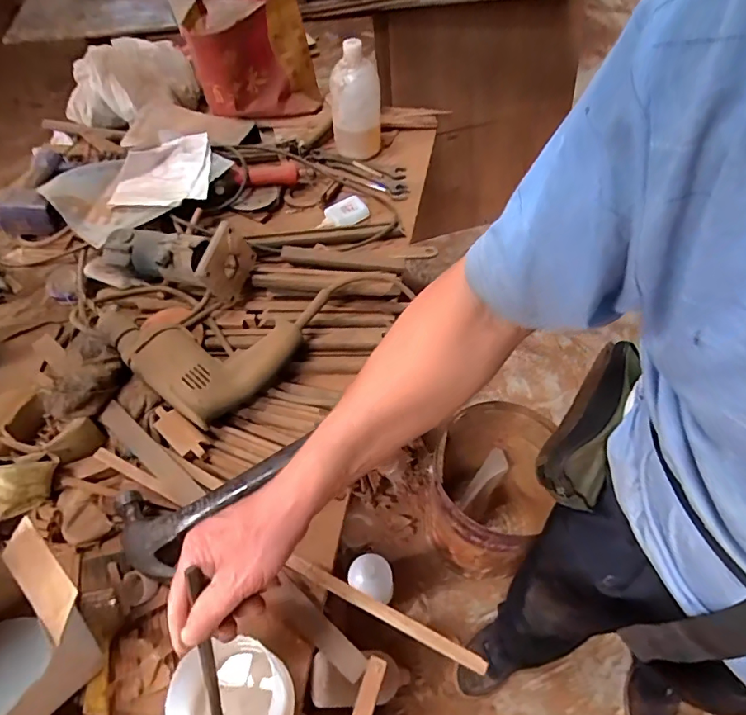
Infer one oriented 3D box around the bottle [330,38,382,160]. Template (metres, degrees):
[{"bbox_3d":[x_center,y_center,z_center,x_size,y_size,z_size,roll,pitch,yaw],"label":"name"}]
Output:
[{"bbox_3d":[-0.034,-0.505,0.962,0.096,0.193,0.096,-3,53,-2],"label":"bottle"}]

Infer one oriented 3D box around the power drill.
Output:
[{"bbox_3d":[-0.236,-0.028,0.655,0.254,0.060,0.175,32,60,22],"label":"power drill"}]

